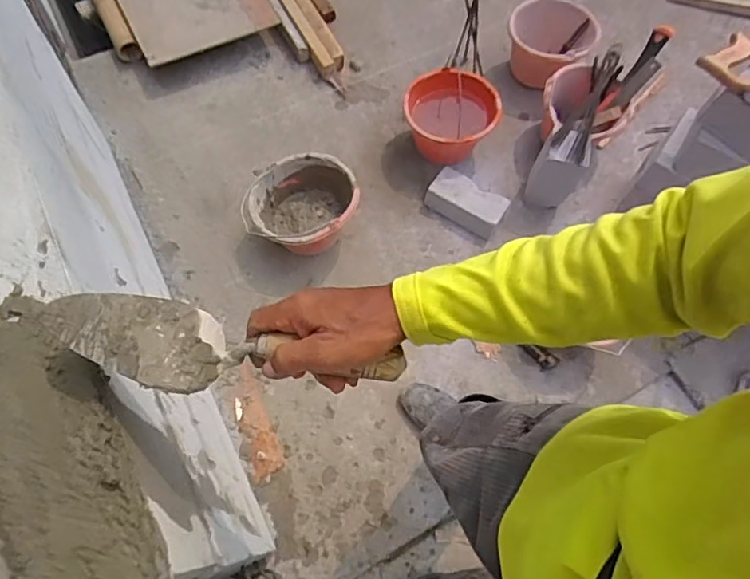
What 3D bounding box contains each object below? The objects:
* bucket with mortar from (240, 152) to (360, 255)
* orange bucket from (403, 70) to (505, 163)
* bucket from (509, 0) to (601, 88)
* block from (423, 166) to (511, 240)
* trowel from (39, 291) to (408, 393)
[{"bbox_3d":[-0.174,-0.186,1.390,0.266,0.167,0.224,-28,71,-13],"label":"bucket with mortar"},{"bbox_3d":[0.208,-0.459,1.519,0.220,0.169,0.240,1,67,-1],"label":"orange bucket"},{"bbox_3d":[0.503,-0.706,1.629,0.236,0.185,0.202,32,69,9],"label":"bucket"},{"bbox_3d":[0.240,-0.231,1.468,0.200,0.078,0.114,31,70,11],"label":"block"},{"bbox_3d":[-0.114,0.049,0.446,0.267,0.047,0.071,11,67,-6],"label":"trowel"}]

